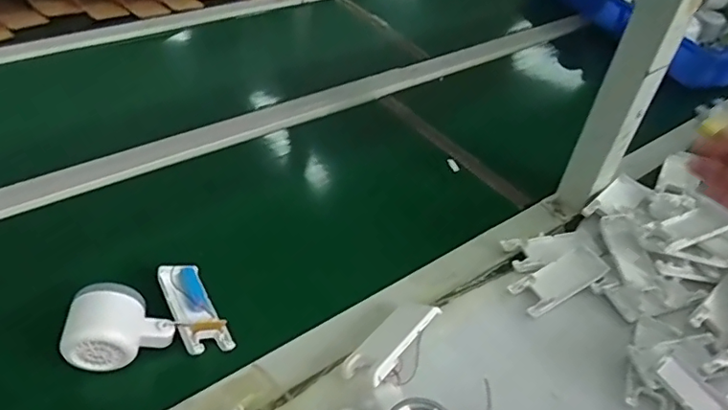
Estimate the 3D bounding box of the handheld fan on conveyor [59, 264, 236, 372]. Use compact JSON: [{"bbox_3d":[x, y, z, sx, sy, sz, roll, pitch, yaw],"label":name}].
[{"bbox_3d":[-0.195,0.103,0.473,0.125,0.057,0.098,-23,50,-28],"label":"handheld fan on conveyor"}]

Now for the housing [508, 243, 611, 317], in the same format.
[{"bbox_3d":[0.208,0.078,0.562,0.109,0.019,0.043,-18,48,-24],"label":"housing"}]

